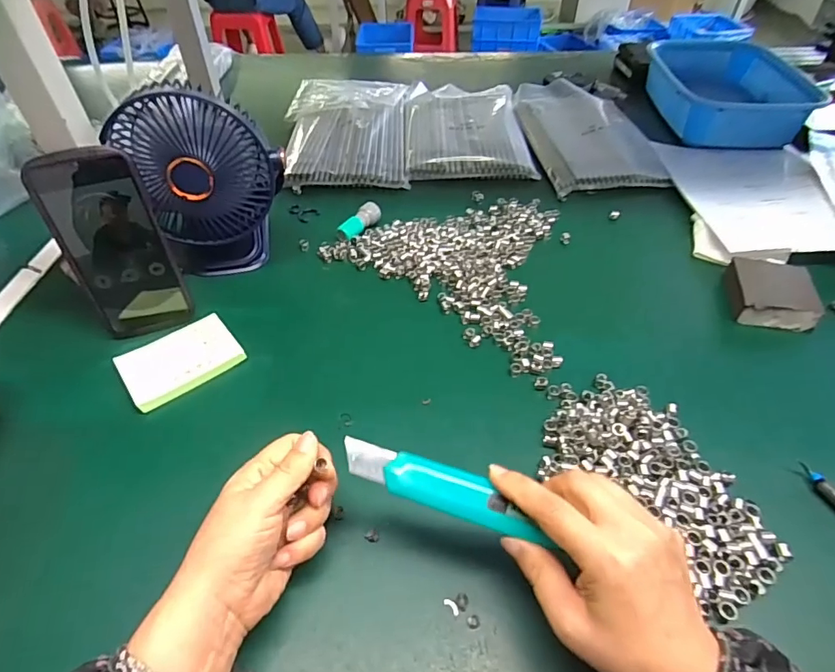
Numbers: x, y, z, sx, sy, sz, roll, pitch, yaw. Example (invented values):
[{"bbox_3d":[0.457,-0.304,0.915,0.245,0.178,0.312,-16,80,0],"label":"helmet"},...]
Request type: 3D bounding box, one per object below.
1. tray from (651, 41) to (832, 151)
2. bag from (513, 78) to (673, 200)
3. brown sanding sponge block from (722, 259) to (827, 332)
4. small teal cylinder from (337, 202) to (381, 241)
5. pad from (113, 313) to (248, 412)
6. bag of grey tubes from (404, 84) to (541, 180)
[{"bbox_3d":[0.496,-0.411,0.816,0.194,0.082,0.300,2,46,3],"label":"tray"},{"bbox_3d":[0.247,-0.320,0.758,0.163,0.033,0.327,-5,45,-5],"label":"bag"},{"bbox_3d":[0.348,-0.044,0.483,0.072,0.028,0.077,12,46,11],"label":"brown sanding sponge block"},{"bbox_3d":[-0.069,-0.137,0.579,0.021,0.021,0.061,27,50,24],"label":"small teal cylinder"},{"bbox_3d":[-0.212,0.020,0.438,0.096,0.008,0.070,-33,53,-29],"label":"pad"},{"bbox_3d":[0.074,-0.340,0.779,0.181,0.023,0.308,0,44,-1],"label":"bag of grey tubes"}]

